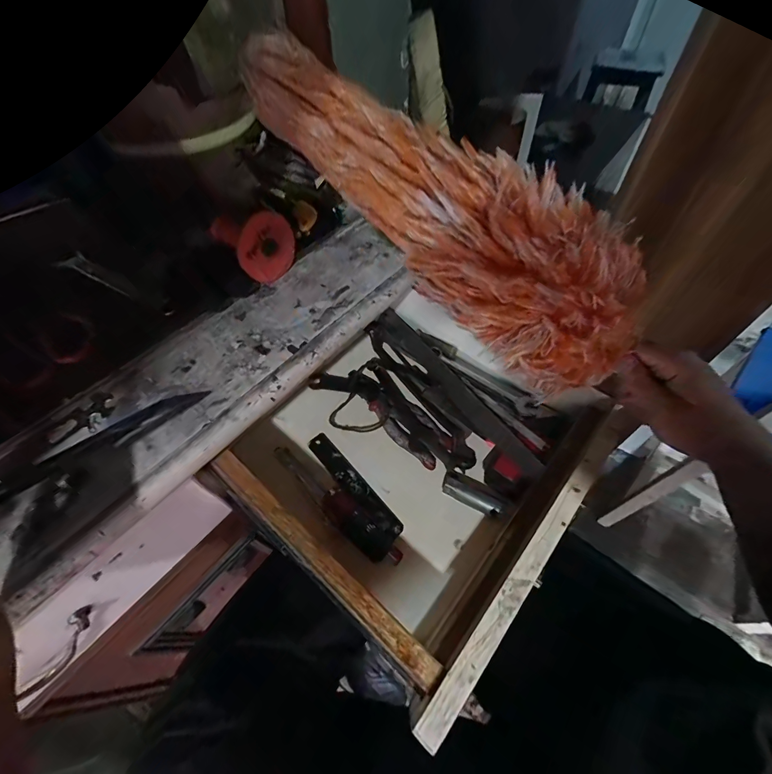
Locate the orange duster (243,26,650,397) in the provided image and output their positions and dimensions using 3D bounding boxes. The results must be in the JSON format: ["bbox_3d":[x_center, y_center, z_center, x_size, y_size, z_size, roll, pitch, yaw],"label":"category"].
[{"bbox_3d":[0.052,-0.127,0.284,0.317,0.110,0.082,39,64,1],"label":"orange duster"}]

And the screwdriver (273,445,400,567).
[{"bbox_3d":[-0.062,0.131,0.420,0.190,0.025,0.034,33,63,23],"label":"screwdriver"}]

